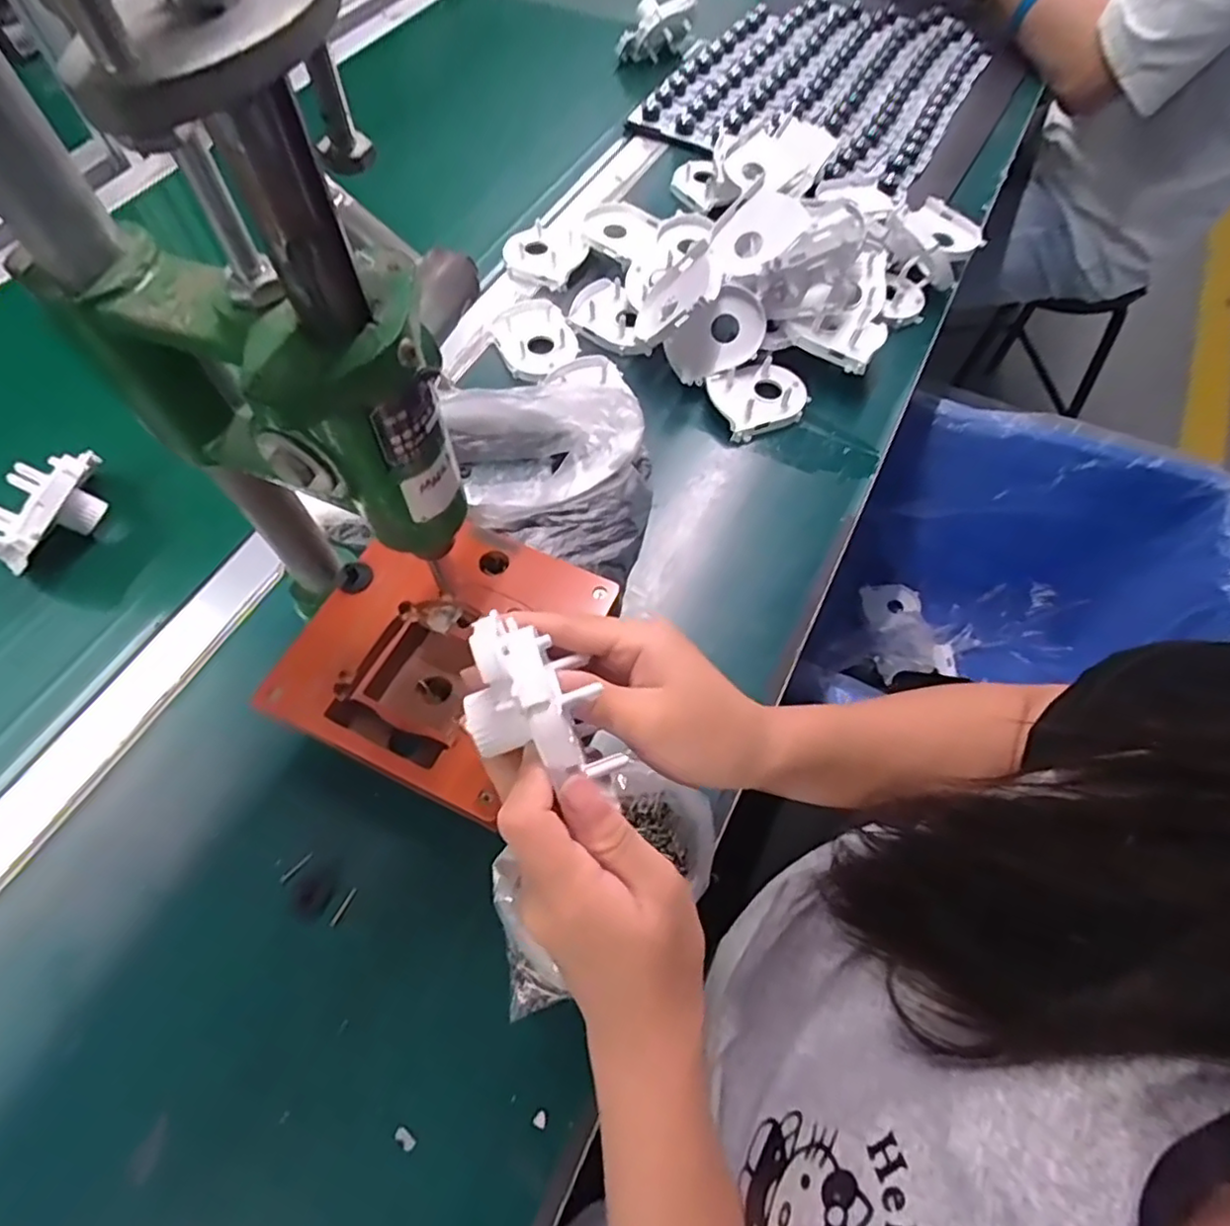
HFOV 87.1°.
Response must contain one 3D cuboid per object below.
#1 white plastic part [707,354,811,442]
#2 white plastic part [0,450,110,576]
[{"bbox_3d":[0.123,-0.185,0.547,0.077,0.019,0.065,-23,65,-13],"label":"white plastic part"},{"bbox_3d":[-0.397,-0.068,0.453,0.039,0.065,0.090,9,62,3],"label":"white plastic part"}]

